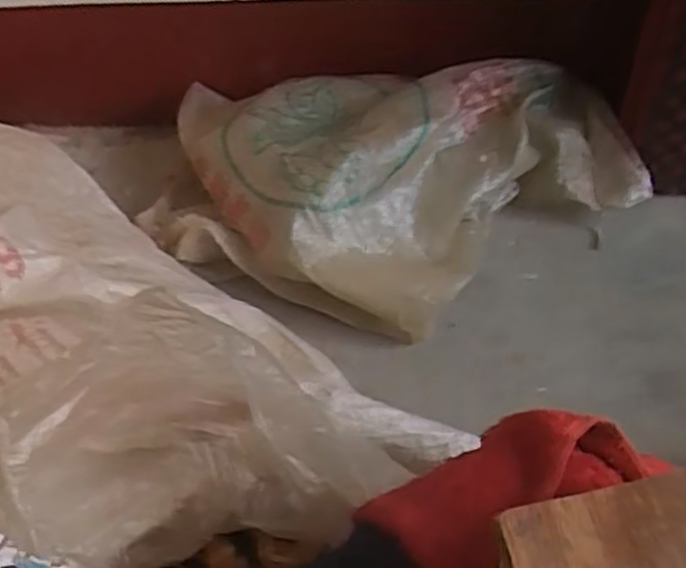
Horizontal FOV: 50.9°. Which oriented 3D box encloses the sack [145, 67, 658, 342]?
[{"bbox_3d":[0.059,-0.123,0.909,0.619,0.142,0.369,2,52,8],"label":"sack"}]

